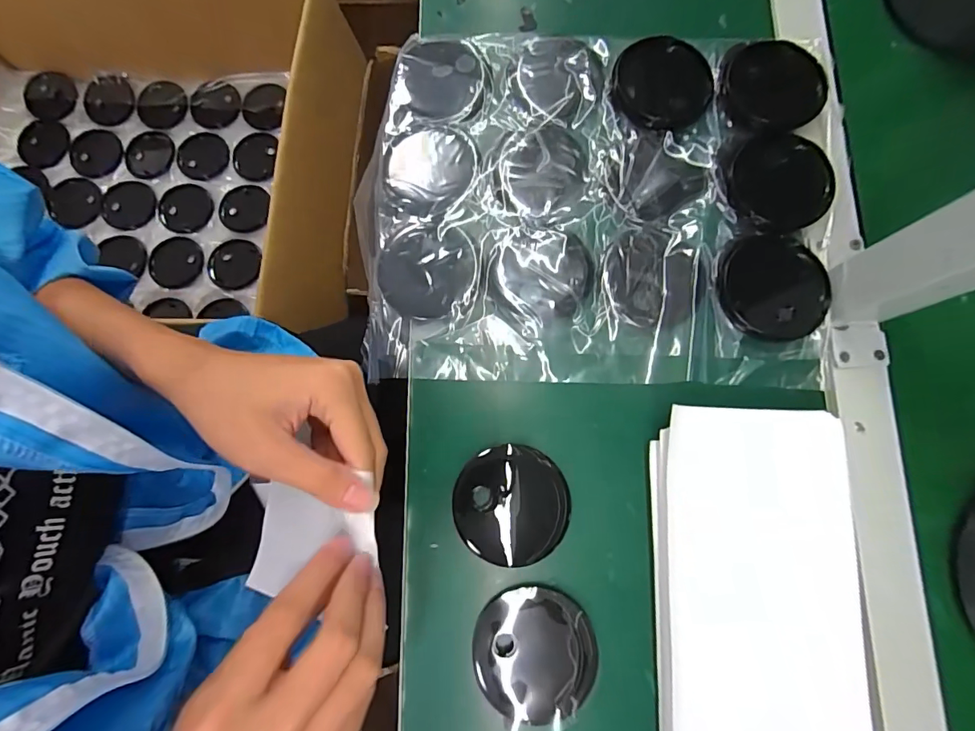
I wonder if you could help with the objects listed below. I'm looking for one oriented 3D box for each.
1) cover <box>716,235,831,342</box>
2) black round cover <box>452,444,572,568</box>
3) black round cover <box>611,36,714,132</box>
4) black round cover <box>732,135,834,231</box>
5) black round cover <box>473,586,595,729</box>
[{"bbox_3d":[0.203,-0.056,0.327,0.078,0.016,0.067,41,82,8],"label":"cover"},{"bbox_3d":[0.016,0.093,0.312,0.075,0.014,0.076,-2,79,0],"label":"black round cover"},{"bbox_3d":[0.137,-0.219,0.361,0.075,0.011,0.074,0,79,1],"label":"black round cover"},{"bbox_3d":[0.219,-0.136,0.346,0.072,0.014,0.073,0,79,1],"label":"black round cover"},{"bbox_3d":[0.030,0.183,0.295,0.074,0.018,0.075,0,79,1],"label":"black round cover"}]

